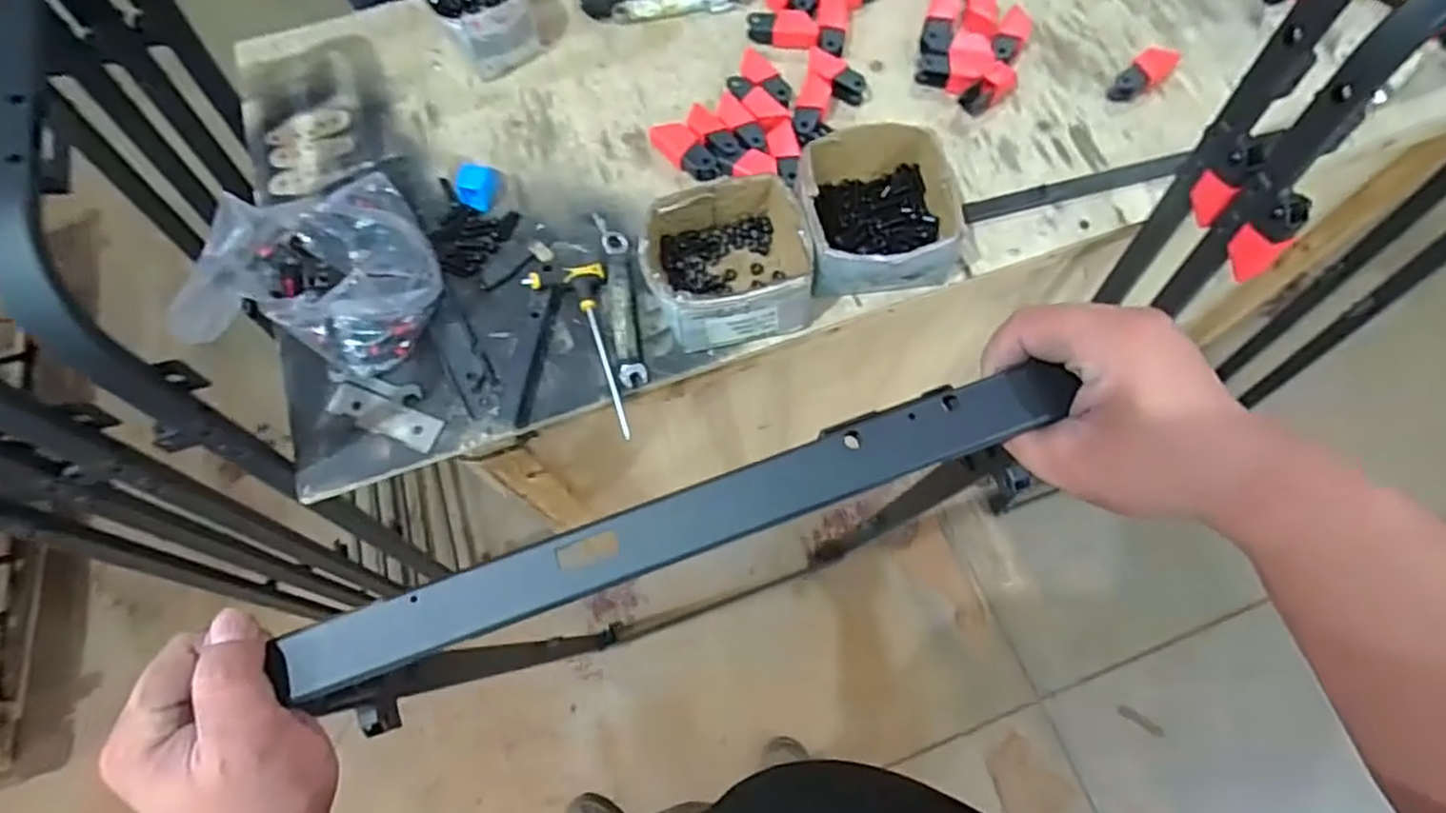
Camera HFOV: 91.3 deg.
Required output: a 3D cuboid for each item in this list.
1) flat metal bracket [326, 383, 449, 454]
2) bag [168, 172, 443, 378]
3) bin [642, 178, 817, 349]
[{"bbox_3d":[-0.335,0.010,0.698,0.117,0.007,0.034,20,71,9],"label":"flat metal bracket"},{"bbox_3d":[-0.394,-0.132,0.697,0.190,0.110,0.241,35,74,14],"label":"bag"},{"bbox_3d":[0.006,-0.145,0.713,0.164,0.085,0.151,-12,69,-3],"label":"bin"}]

